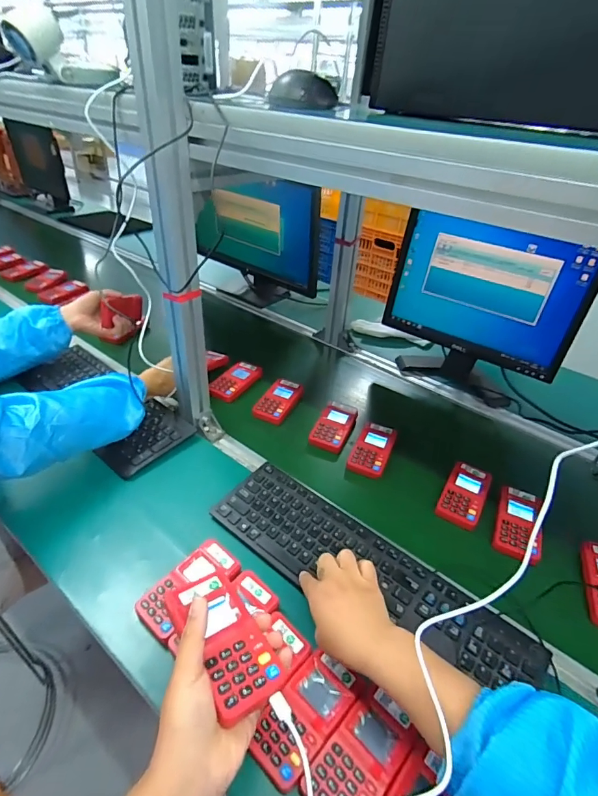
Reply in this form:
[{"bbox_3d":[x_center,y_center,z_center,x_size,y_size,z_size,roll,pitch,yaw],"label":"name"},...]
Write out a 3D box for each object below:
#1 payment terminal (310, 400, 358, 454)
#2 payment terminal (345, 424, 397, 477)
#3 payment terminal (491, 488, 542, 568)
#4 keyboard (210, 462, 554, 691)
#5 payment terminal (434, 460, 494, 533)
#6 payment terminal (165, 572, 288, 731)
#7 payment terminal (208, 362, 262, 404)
[{"bbox_3d":[0.069,0.051,0.810,0.064,0.024,0.122,16,38,15],"label":"payment terminal"},{"bbox_3d":[0.133,0.092,0.752,0.062,0.022,0.118,17,38,16],"label":"payment terminal"},{"bbox_3d":[0.336,0.190,0.637,0.061,0.021,0.131,19,39,19],"label":"payment terminal"},{"bbox_3d":[0.087,0.218,0.545,0.427,0.016,0.122,23,40,25],"label":"keyboard"},{"bbox_3d":[0.270,0.154,0.681,0.062,0.019,0.122,23,40,23],"label":"payment terminal"},{"bbox_3d":[-0.063,0.207,0.366,0.060,0.017,0.117,-20,43,-29],"label":"payment terminal"},{"bbox_3d":[-0.131,-0.034,0.876,0.067,0.017,0.133,19,39,19],"label":"payment terminal"}]

